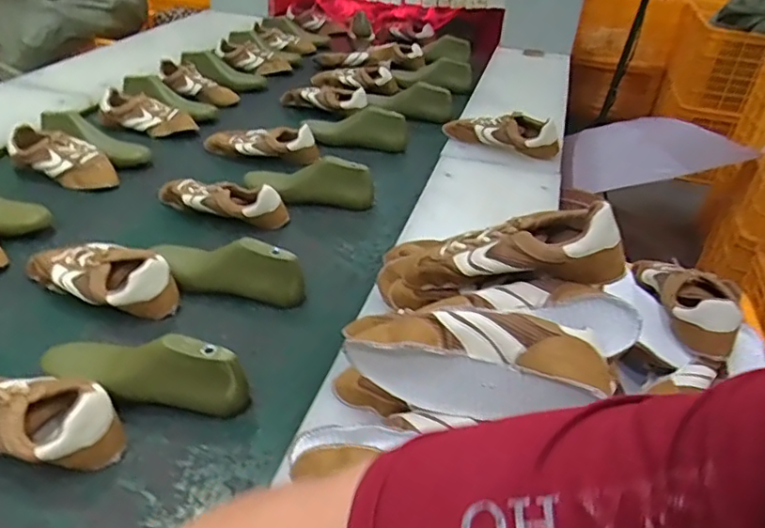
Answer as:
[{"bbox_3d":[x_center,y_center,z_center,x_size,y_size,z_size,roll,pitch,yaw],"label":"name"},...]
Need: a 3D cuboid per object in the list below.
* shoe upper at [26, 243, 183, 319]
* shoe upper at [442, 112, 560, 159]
[{"bbox_3d":[-0.393,0.010,0.828,0.217,0.072,0.096,22,39,22],"label":"shoe upper"},{"bbox_3d":[0.248,-0.285,1.257,0.257,0.070,0.077,19,38,18],"label":"shoe upper"}]

